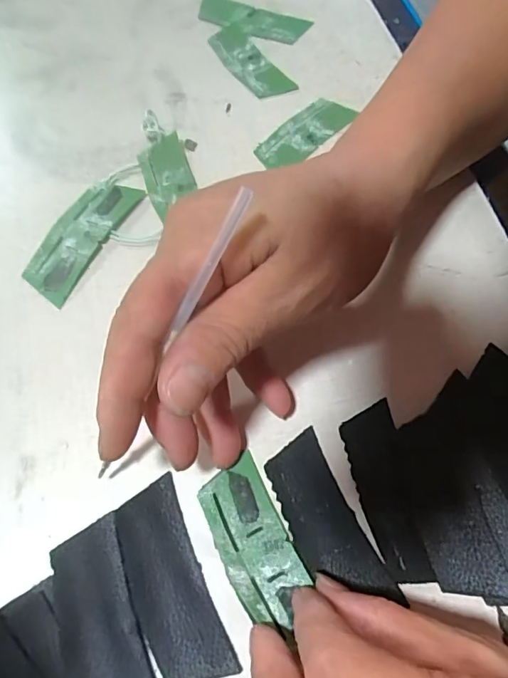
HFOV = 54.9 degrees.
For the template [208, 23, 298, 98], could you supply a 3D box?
[{"bbox_3d":[-0.004,-0.180,0.314,0.027,0.004,0.073,-29,70,-15],"label":"template"}]

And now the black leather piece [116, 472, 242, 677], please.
[{"bbox_3d":[-0.033,0.093,0.189,0.028,0.004,0.072,-21,68,-12],"label":"black leather piece"}]

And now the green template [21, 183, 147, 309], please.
[{"bbox_3d":[-0.089,-0.053,0.253,0.027,0.004,0.075,25,66,9],"label":"green template"}]

